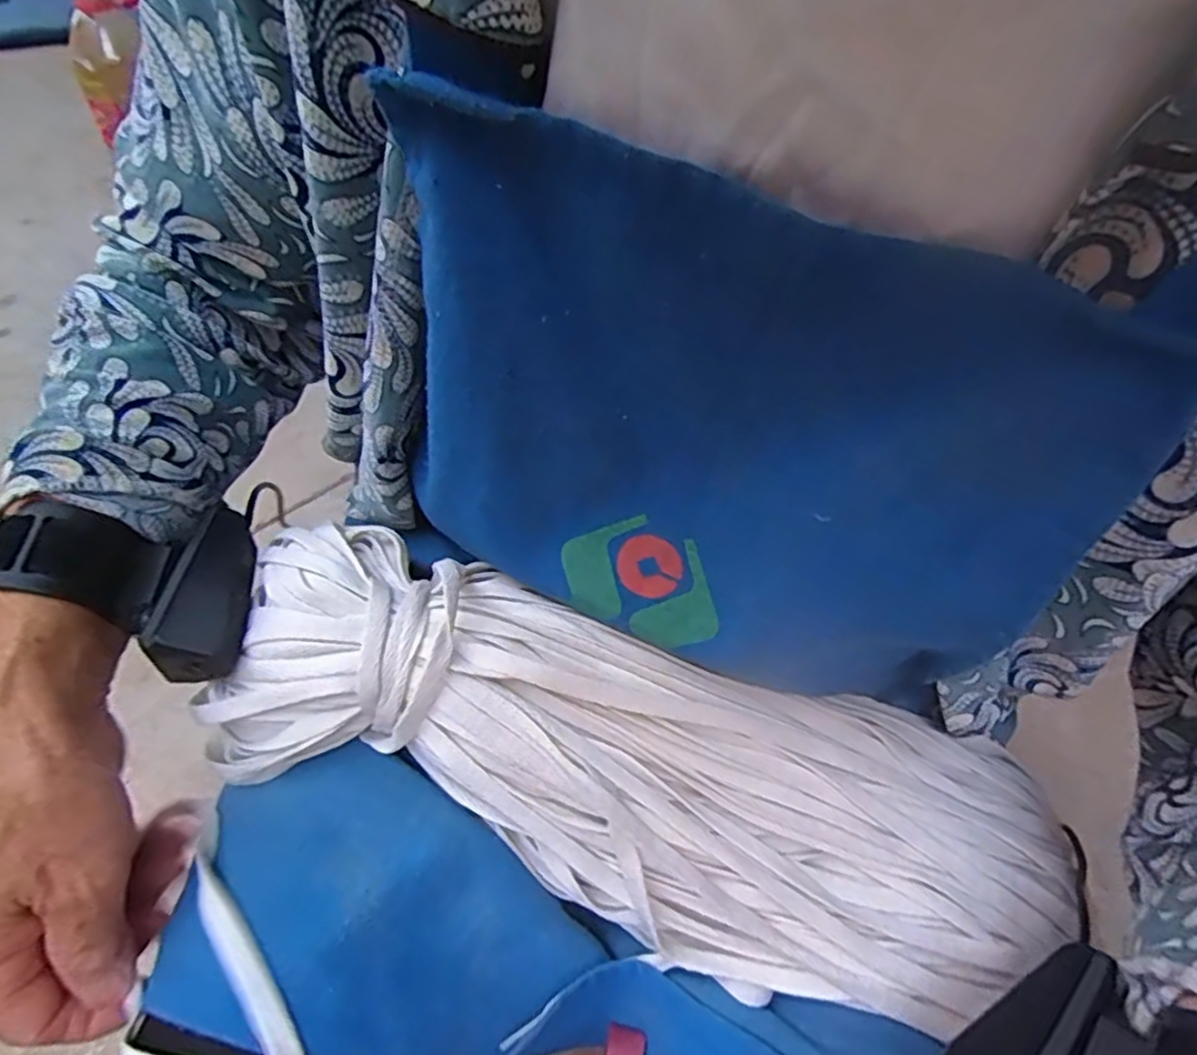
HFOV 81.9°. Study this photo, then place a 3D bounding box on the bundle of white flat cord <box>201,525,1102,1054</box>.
[{"bbox_3d":[0.016,0.101,0.287,0.342,0.074,0.111,21,49,1],"label":"bundle of white flat cord"}]

